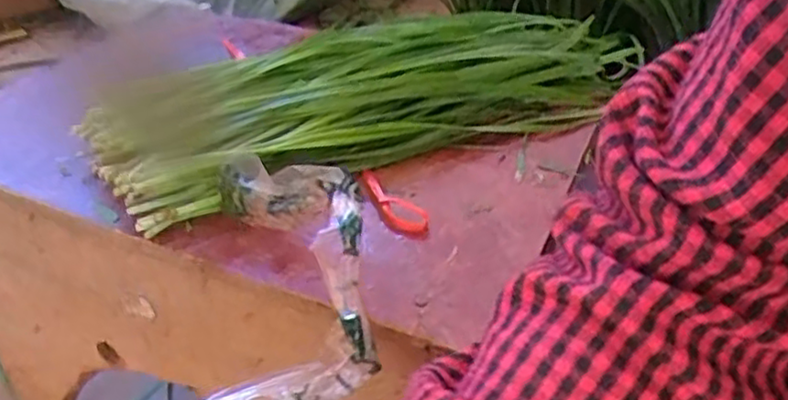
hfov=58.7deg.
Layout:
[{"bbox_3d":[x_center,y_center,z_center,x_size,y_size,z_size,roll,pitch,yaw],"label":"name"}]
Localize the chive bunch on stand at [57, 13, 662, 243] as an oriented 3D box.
[{"bbox_3d":[0.001,-0.093,0.538,0.442,0.040,0.164,-16,38,-25],"label":"chive bunch on stand"}]

